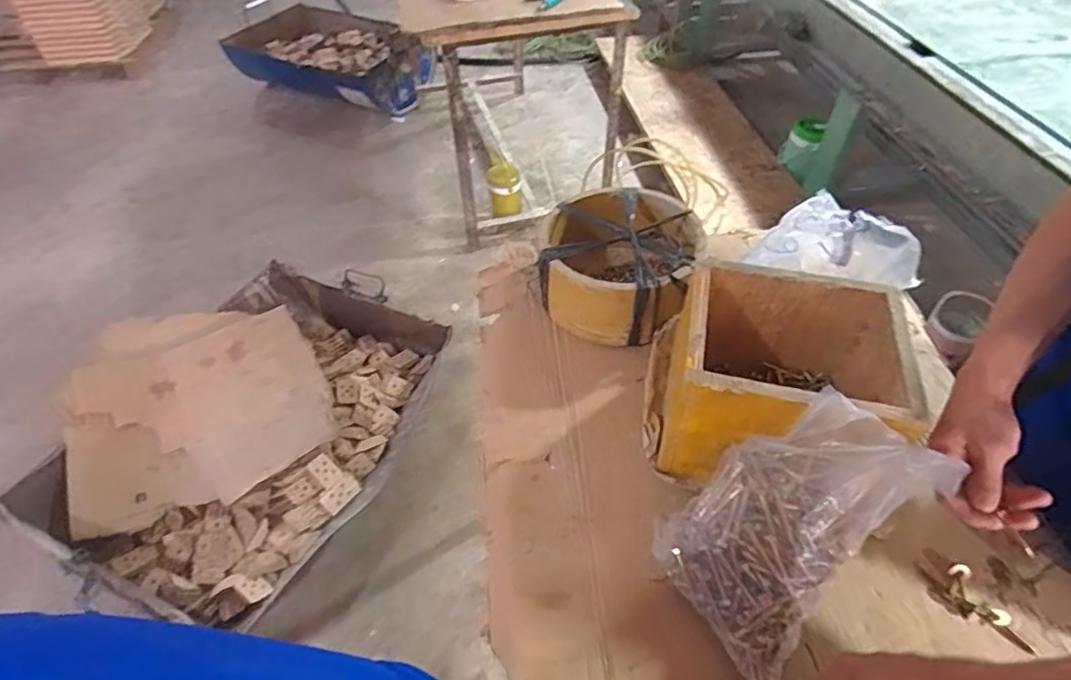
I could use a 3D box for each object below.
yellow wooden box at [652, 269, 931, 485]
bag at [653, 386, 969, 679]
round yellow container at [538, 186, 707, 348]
[{"bbox_3d":[0.250,0.043,0.609,0.215,0.164,0.194,11,50,10],"label":"yellow wooden box"},{"bbox_3d":[0.213,0.159,0.500,0.160,0.083,0.249,38,92,34],"label":"bag"},{"bbox_3d":[0.117,-0.108,0.786,0.203,0.109,0.223,0,49,0],"label":"round yellow container"}]

